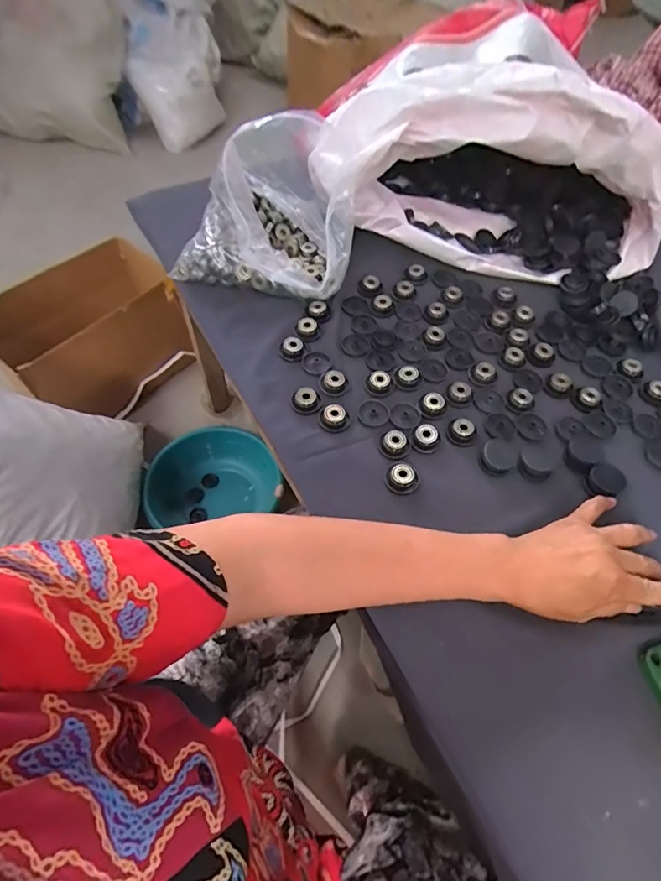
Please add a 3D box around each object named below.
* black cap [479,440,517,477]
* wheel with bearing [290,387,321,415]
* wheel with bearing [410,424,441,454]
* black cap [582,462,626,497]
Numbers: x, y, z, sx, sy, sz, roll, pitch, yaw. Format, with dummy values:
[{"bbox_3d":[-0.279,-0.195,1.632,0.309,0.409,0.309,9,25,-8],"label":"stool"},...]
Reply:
[{"bbox_3d":[0.167,0.018,0.466,0.032,0.023,0.026,39,64,19],"label":"black cap"},{"bbox_3d":[-0.026,-0.043,0.499,0.032,0.016,0.026,-1,58,-4],"label":"wheel with bearing"},{"bbox_3d":[0.099,-0.002,0.481,0.029,0.011,0.029,1,58,-2],"label":"wheel with bearing"},{"bbox_3d":[0.269,0.041,0.460,0.027,0.023,0.033,-32,65,-21],"label":"black cap"}]

